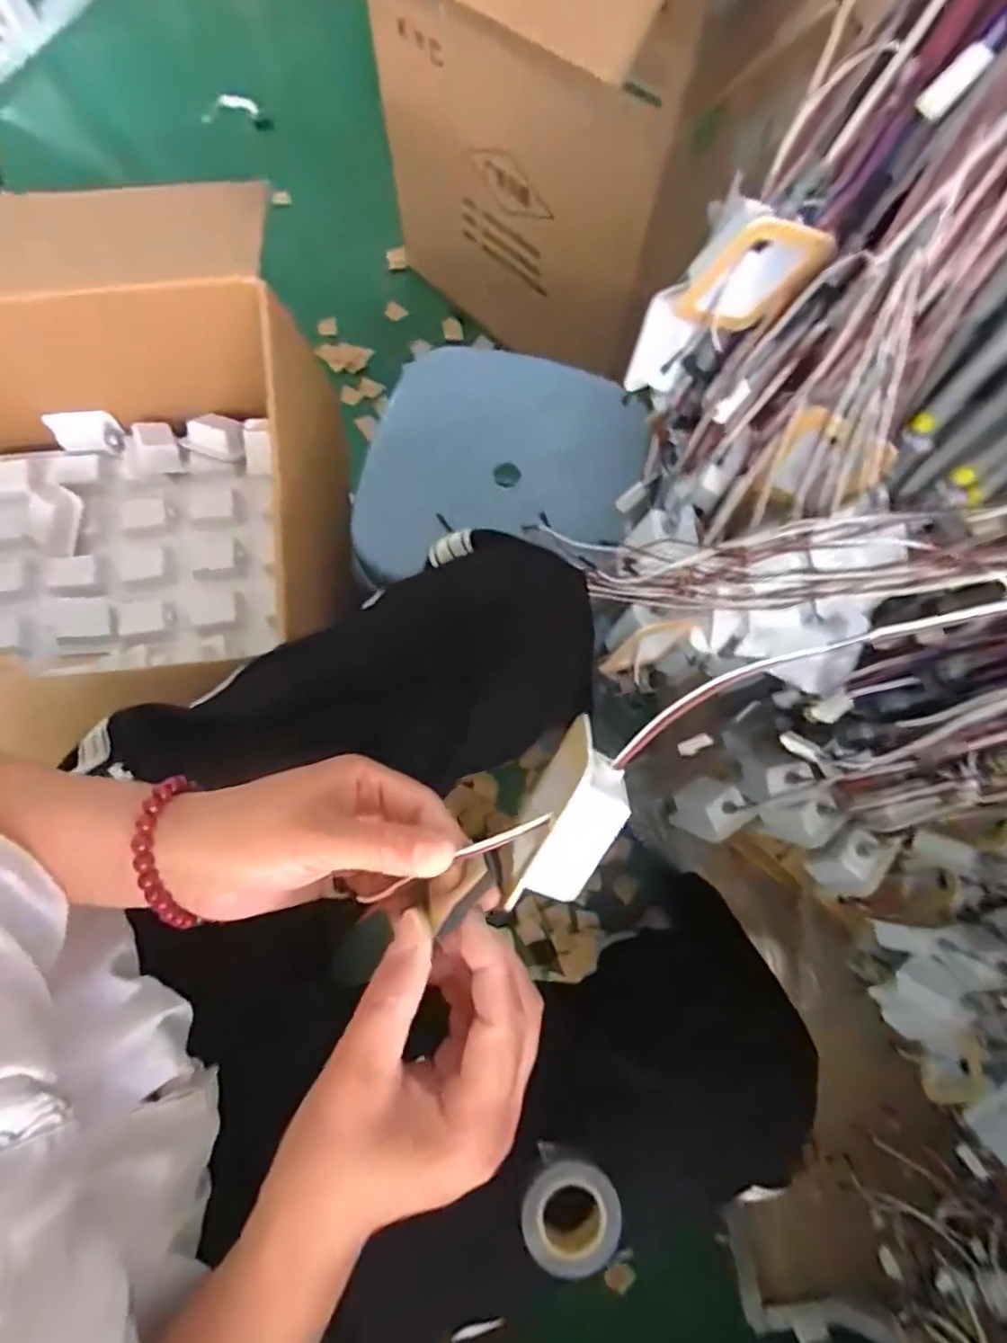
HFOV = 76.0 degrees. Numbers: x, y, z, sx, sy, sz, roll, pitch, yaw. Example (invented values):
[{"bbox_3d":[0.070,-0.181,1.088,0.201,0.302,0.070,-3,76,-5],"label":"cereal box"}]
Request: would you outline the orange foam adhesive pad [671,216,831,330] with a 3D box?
[{"bbox_3d":[0.155,-0.243,0.400,0.071,0.082,0.008,0,80,-24],"label":"orange foam adhesive pad"}]

